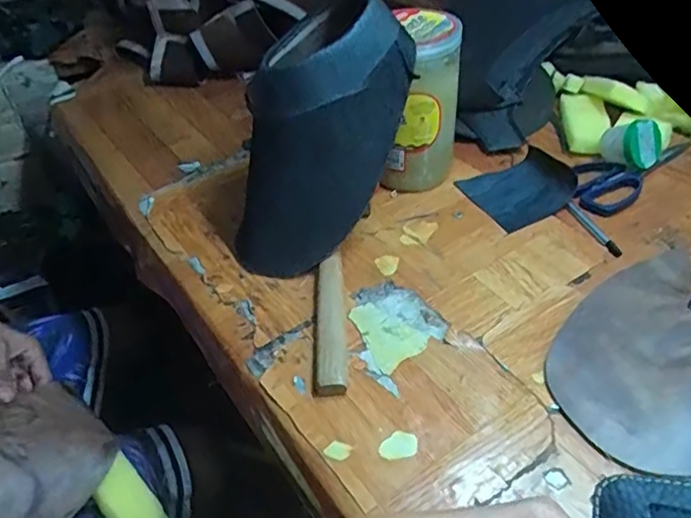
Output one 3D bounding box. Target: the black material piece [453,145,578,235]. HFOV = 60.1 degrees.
[{"bbox_3d":[0.192,-0.078,0.642,0.111,0.014,0.094,-20,44,-18],"label":"black material piece"}]

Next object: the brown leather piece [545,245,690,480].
[{"bbox_3d":[0.260,0.084,0.448,0.200,0.022,0.194,-24,45,-22],"label":"brown leather piece"}]

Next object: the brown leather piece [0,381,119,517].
[{"bbox_3d":[-0.331,0.188,0.584,0.162,0.066,0.168,-35,50,-31],"label":"brown leather piece"}]

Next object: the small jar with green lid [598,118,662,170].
[{"bbox_3d":[0.308,-0.125,0.648,0.045,0.050,0.057,5,12,-31],"label":"small jar with green lid"}]

